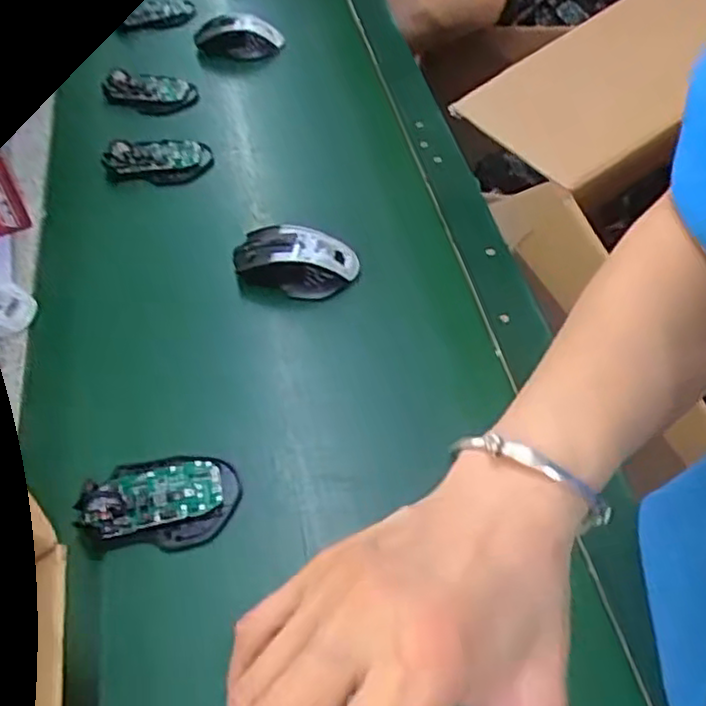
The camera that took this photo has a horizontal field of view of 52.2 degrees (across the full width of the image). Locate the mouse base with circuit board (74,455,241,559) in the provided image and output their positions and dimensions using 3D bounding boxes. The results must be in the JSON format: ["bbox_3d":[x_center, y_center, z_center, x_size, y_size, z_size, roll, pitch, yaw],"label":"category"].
[{"bbox_3d":[-0.144,0.110,0.540,0.112,0.023,0.075,-7,51,-6],"label":"mouse base with circuit board"}]

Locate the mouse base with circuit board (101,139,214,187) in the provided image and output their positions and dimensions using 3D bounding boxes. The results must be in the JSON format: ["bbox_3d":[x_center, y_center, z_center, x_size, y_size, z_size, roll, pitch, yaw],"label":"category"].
[{"bbox_3d":[-0.219,-0.220,0.805,0.113,0.023,0.068,2,50,1],"label":"mouse base with circuit board"}]

